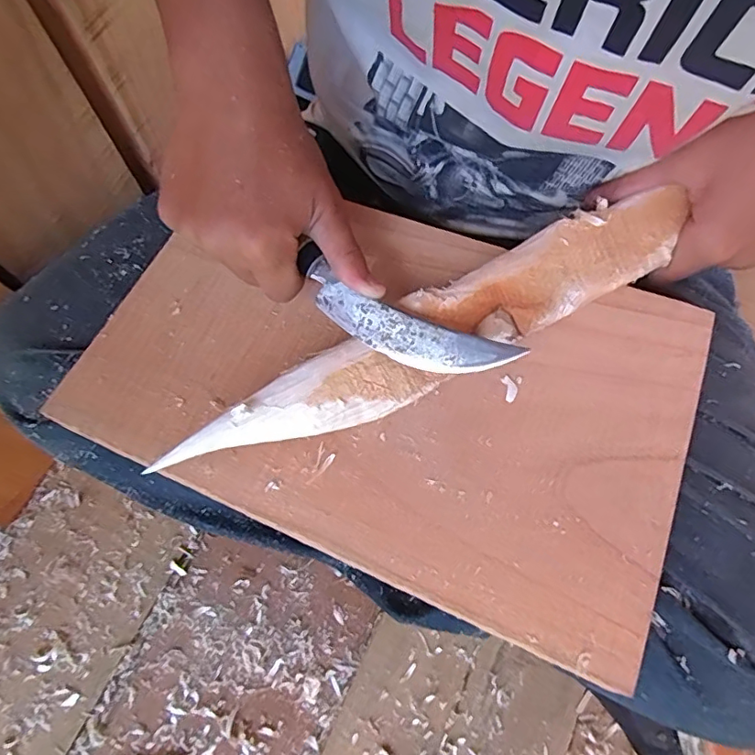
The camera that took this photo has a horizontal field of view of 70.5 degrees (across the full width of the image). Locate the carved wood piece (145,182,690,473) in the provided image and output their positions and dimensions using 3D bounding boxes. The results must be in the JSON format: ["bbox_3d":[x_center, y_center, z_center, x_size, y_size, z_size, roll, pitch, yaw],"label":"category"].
[{"bbox_3d":[0.037,-0.026,0.284,0.301,0.020,0.044,-27,72,-8],"label":"carved wood piece"}]

